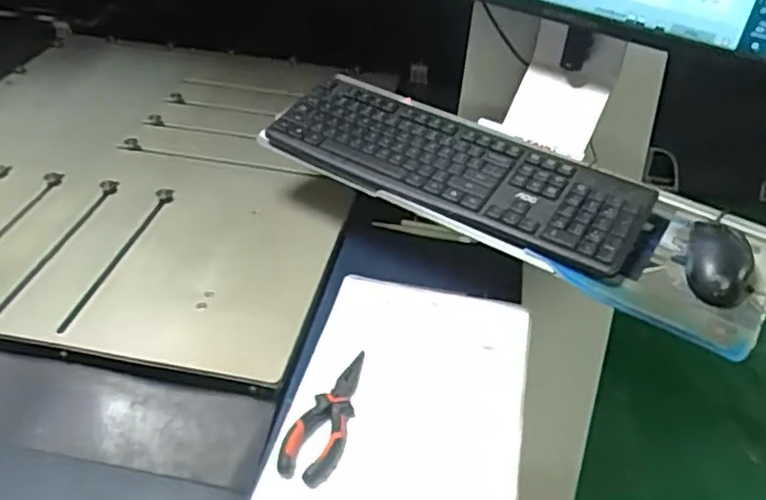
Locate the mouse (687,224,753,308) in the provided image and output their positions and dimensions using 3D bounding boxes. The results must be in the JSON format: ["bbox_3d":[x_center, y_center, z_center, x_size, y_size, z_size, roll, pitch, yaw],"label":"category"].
[{"bbox_3d":[0.344,0.010,0.691,0.063,0.039,0.110,12,38,14],"label":"mouse"}]

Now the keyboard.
[{"bbox_3d":[0.078,-0.100,0.781,0.443,0.019,0.133,25,58,23],"label":"keyboard"}]

